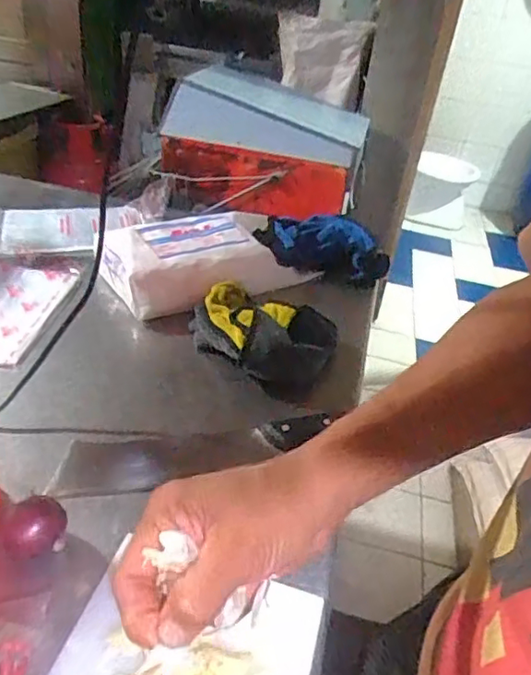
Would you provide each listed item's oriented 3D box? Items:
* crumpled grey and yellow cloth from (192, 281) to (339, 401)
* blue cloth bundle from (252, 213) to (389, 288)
[{"bbox_3d":[-0.004,-0.011,0.642,0.165,0.052,0.136,19,37,16],"label":"crumpled grey and yellow cloth"},{"bbox_3d":[0.075,-0.132,0.848,0.201,0.059,0.126,-5,37,-17],"label":"blue cloth bundle"}]

